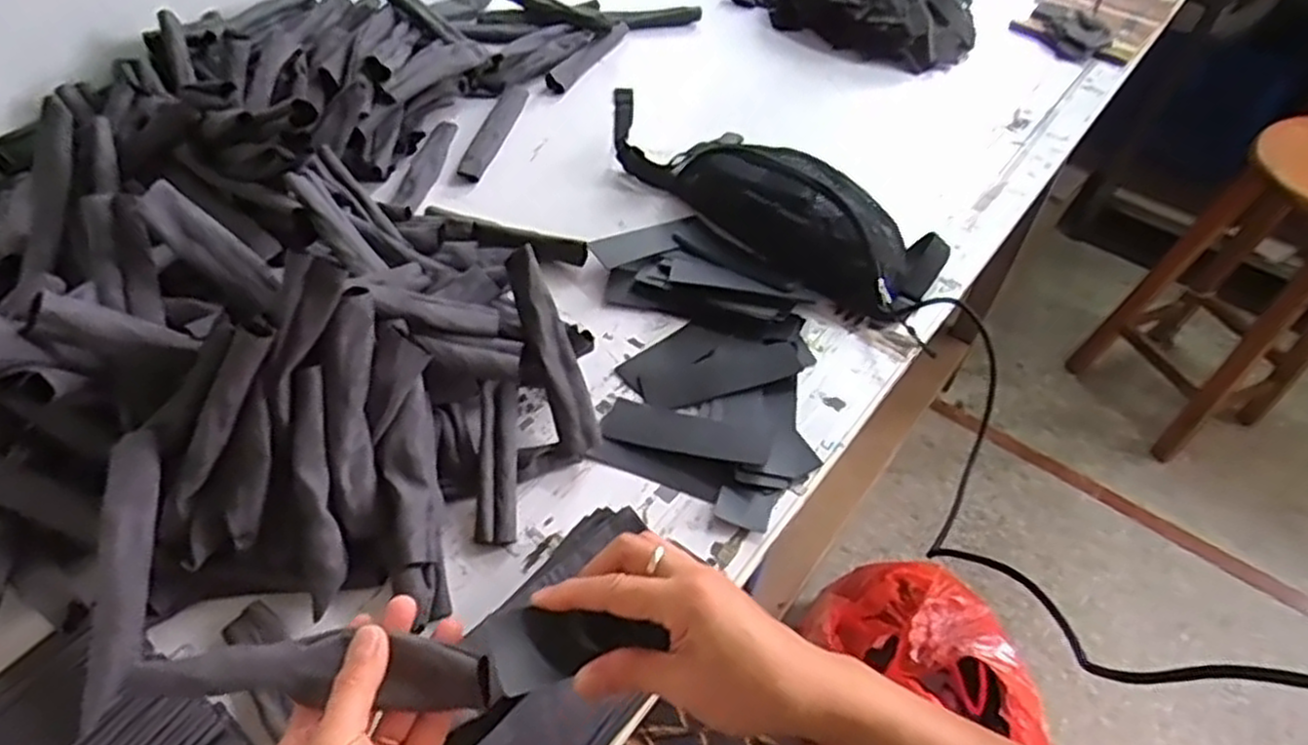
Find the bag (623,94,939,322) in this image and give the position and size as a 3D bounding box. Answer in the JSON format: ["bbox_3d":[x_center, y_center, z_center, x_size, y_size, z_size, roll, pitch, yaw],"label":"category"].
[{"bbox_3d":[0.100,-0.228,0.872,0.487,0.085,0.157,36,58,24],"label":"bag"}]

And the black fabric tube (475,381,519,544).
[{"bbox_3d":[-0.131,0.076,0.642,0.032,0.031,0.138,-2,63,-4],"label":"black fabric tube"}]

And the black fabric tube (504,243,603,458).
[{"bbox_3d":[-0.087,-0.019,0.656,0.033,0.017,0.179,-18,85,-16],"label":"black fabric tube"}]

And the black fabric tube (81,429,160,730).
[{"bbox_3d":[-0.344,0.128,0.493,0.031,0.015,0.177,-4,72,-5],"label":"black fabric tube"}]

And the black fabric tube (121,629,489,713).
[{"bbox_3d":[-0.176,0.151,0.391,0.181,0.016,0.033,1,51,2],"label":"black fabric tube"}]

